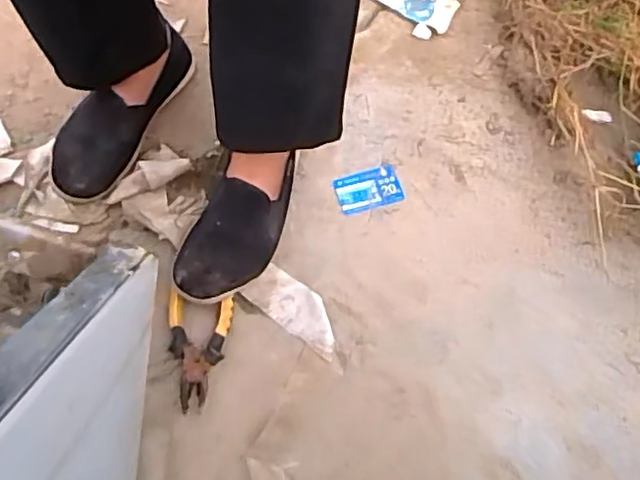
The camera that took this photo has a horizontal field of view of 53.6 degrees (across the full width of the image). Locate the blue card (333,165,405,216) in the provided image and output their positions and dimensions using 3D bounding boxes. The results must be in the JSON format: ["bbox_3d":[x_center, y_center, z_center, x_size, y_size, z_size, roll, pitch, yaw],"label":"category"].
[{"bbox_3d":[0.065,-0.067,0.842,0.086,0.010,0.061,-16,67,-12],"label":"blue card"}]

